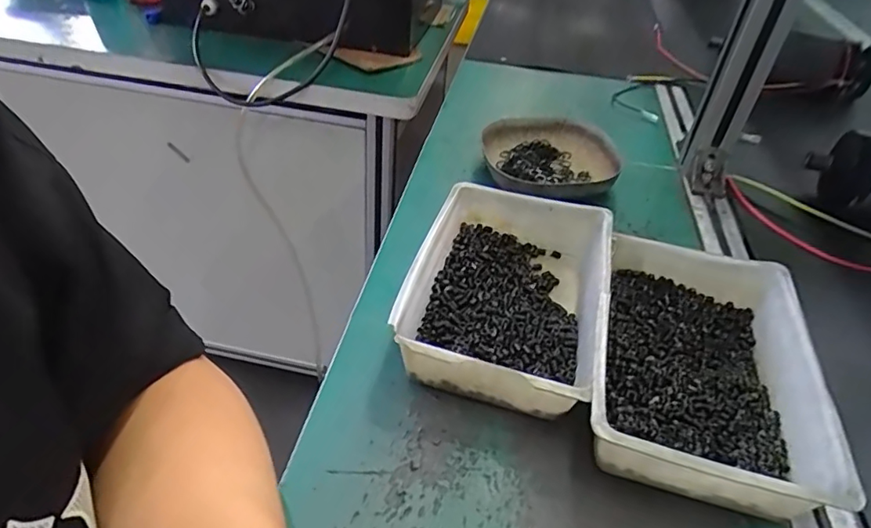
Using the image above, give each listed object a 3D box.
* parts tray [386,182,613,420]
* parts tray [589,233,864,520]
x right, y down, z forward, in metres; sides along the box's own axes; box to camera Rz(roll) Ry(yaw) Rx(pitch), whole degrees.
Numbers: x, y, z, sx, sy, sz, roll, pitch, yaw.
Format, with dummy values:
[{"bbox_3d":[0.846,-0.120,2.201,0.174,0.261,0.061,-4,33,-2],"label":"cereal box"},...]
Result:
[{"bbox_3d":[0.055,0.017,0.424,0.139,0.051,0.203,14,41,10],"label":"parts tray"},{"bbox_3d":[0.181,0.069,0.374,0.137,0.049,0.197,16,41,12],"label":"parts tray"}]

